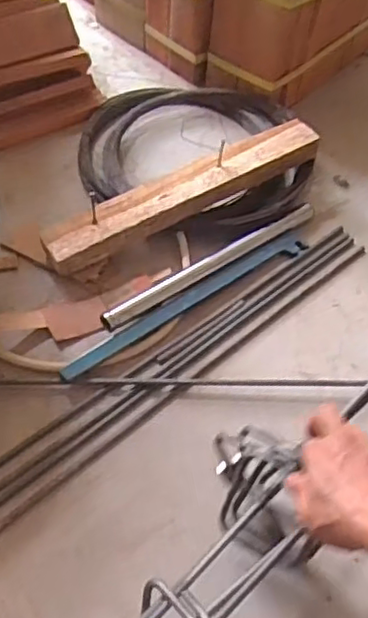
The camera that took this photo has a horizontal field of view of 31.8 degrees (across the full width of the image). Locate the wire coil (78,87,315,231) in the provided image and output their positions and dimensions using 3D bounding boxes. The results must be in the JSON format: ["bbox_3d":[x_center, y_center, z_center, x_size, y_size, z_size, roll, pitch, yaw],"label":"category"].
[{"bbox_3d":[0.014,-0.229,0.958,0.331,0.032,0.302,2,55,-3],"label":"wire coil"}]

